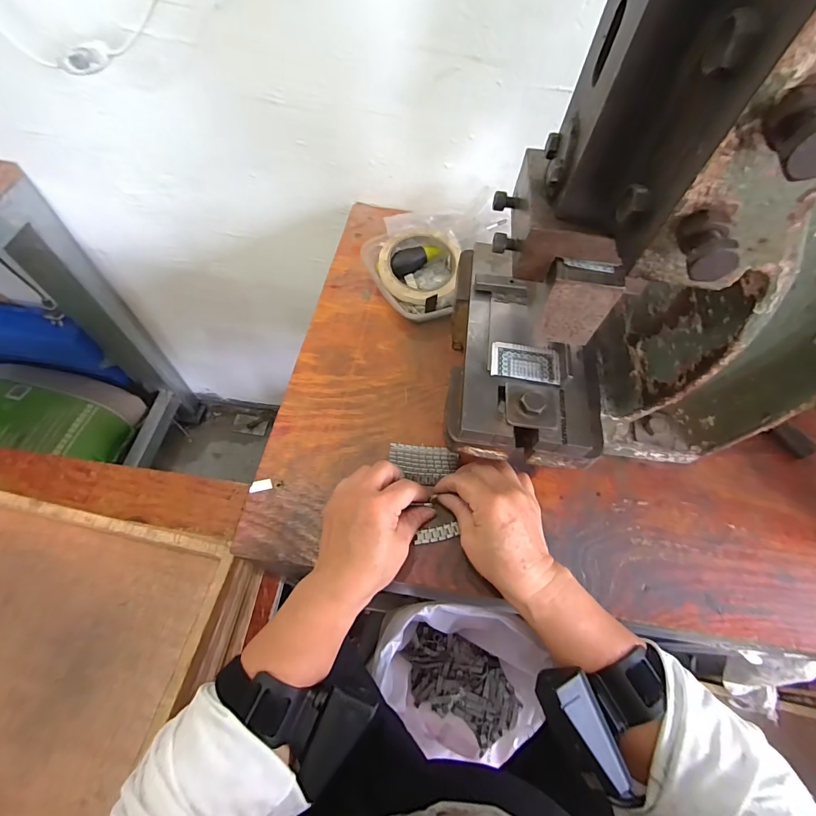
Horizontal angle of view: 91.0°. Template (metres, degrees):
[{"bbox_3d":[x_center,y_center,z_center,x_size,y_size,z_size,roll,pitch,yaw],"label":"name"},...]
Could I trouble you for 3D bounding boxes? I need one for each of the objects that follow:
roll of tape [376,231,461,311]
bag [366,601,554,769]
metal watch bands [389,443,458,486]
[{"bbox_3d":[0.014,-0.172,0.483,0.100,0.026,0.101,2,61,-3],"label":"roll of tape"},{"bbox_3d":[0.073,0.524,0.766,0.268,0.264,0.236,7,61,0],"label":"bag"},{"bbox_3d":[0.014,0.054,0.392,0.066,0.007,0.037,8,61,1],"label":"metal watch bands"}]

